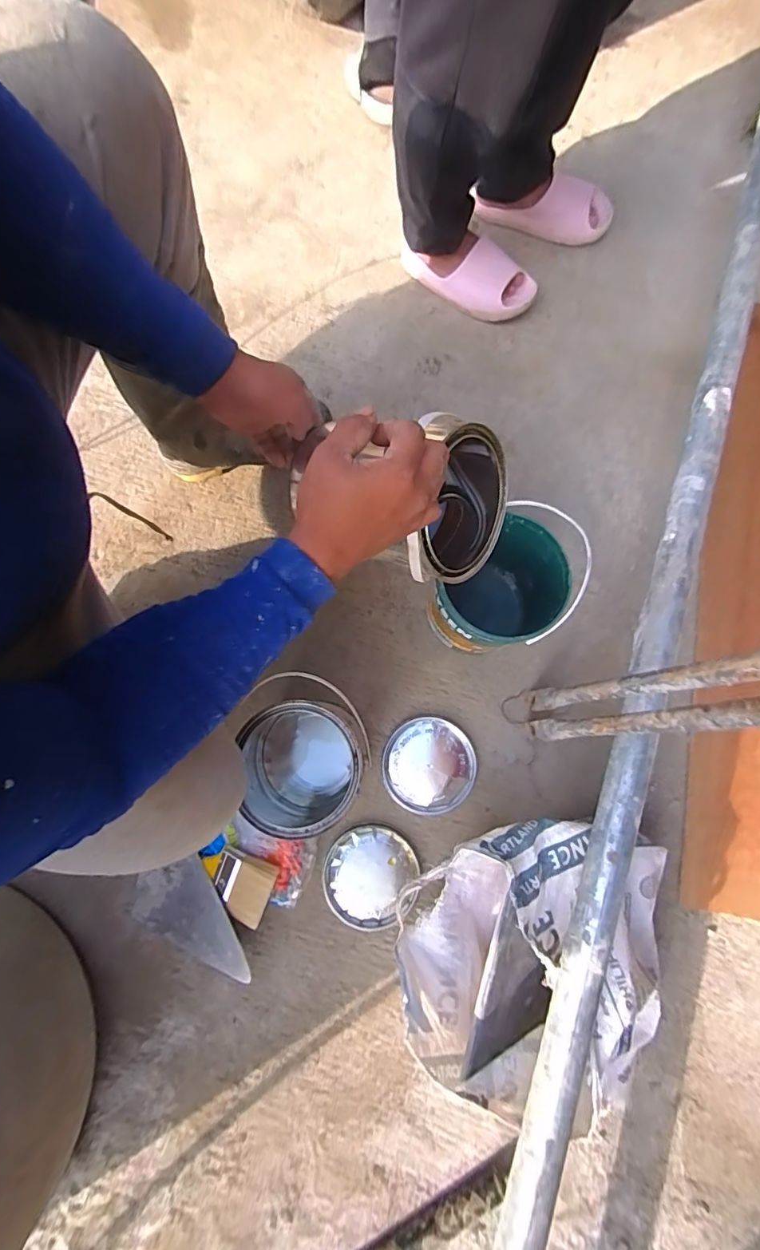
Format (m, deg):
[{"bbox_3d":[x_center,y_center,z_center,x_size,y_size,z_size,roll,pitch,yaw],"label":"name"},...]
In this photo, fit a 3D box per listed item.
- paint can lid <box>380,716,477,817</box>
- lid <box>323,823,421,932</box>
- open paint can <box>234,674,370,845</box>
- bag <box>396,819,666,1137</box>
[{"bbox_3d":[0.079,0.228,0.765,0.144,0.005,0.147,0,78,2],"label":"paint can lid"},{"bbox_3d":[-0.015,0.391,0.733,0.141,0.010,0.149,0,78,2],"label":"lid"},{"bbox_3d":[-0.103,0.188,0.662,0.143,0.199,0.167,-39,79,-7],"label":"open paint can"},{"bbox_3d":[0.204,0.435,0.629,0.349,0.174,0.333,0,78,2],"label":"bag"}]

